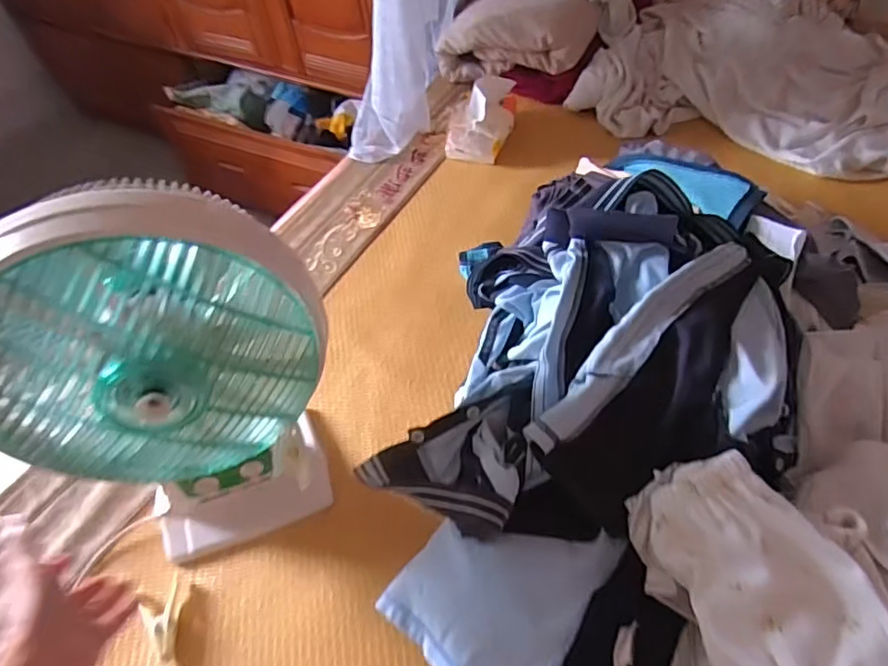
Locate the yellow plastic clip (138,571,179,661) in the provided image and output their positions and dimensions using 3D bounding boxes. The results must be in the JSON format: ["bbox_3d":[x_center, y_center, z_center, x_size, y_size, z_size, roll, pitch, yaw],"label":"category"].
[{"bbox_3d":[-0.302,0.300,0.605,0.035,0.024,0.082,-15,53,-6],"label":"yellow plastic clip"}]

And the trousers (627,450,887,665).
[{"bbox_3d":[0.267,0.241,0.430,0.129,0.079,0.300,-16,53,-7],"label":"trousers"}]

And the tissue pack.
[{"bbox_3d":[0.062,-0.392,1.034,0.117,0.110,0.148,7,54,11],"label":"tissue pack"}]

